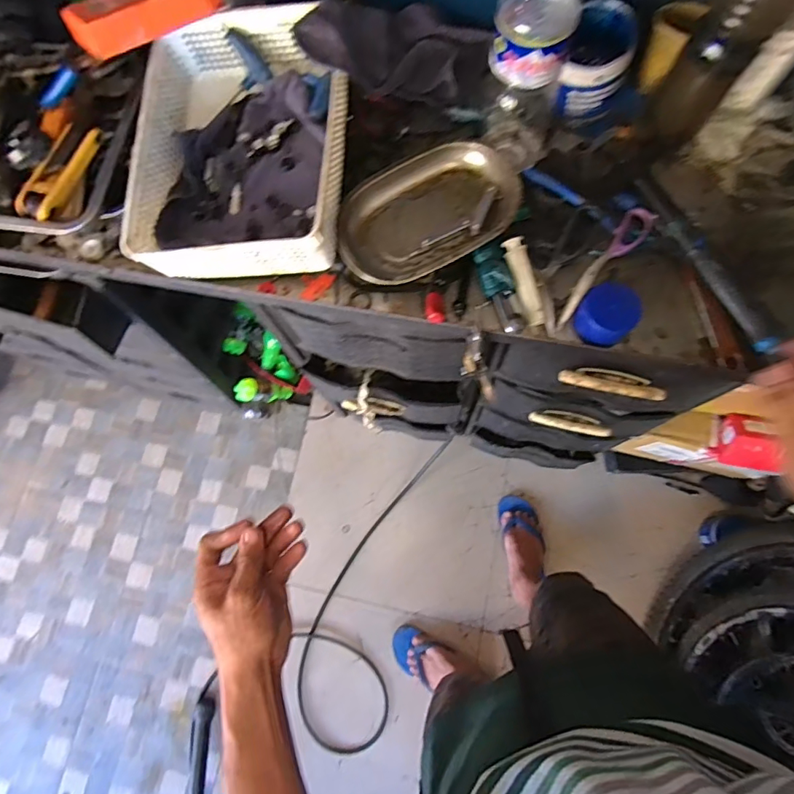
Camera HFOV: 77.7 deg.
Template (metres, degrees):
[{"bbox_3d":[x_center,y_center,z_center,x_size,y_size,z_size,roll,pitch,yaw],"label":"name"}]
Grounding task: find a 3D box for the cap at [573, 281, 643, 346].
[{"bbox_3d":[0.246,-0.095,0.578,0.065,0.047,0.064,44,82,13],"label":"cap"}]

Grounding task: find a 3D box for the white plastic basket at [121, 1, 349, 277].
[{"bbox_3d":[-0.191,-0.318,0.627,0.247,0.091,0.324,3,76,4],"label":"white plastic basket"}]

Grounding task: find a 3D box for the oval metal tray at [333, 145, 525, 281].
[{"bbox_3d":[0.035,-0.222,0.604,0.221,0.047,0.152,-24,75,-3],"label":"oval metal tray"}]

